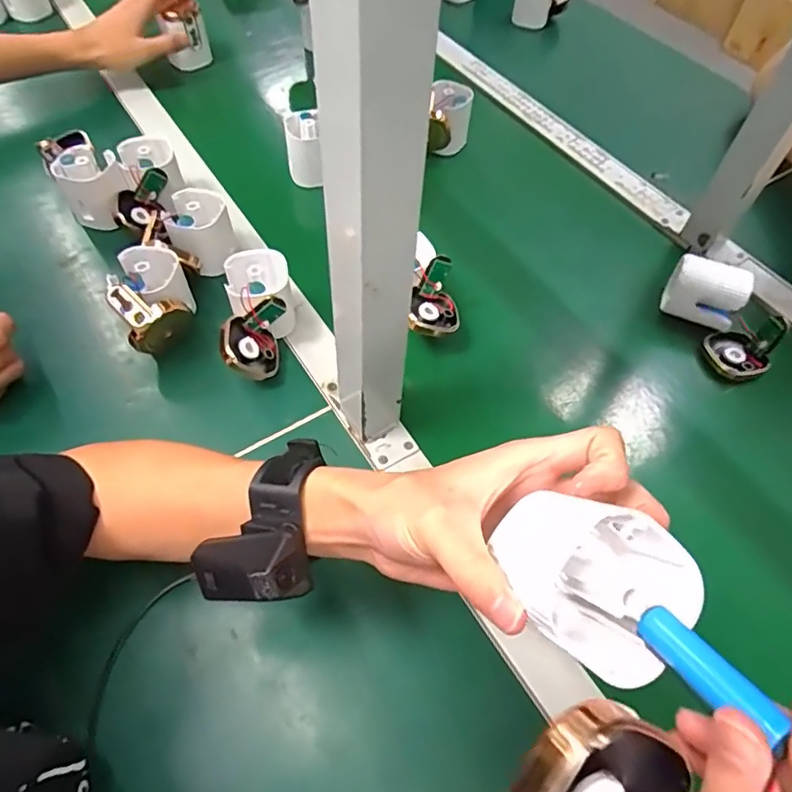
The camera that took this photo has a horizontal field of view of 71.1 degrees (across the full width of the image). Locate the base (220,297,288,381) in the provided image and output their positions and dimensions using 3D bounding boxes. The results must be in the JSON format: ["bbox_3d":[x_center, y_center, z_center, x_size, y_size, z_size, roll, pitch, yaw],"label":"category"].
[{"bbox_3d":[-0.116,-0.049,0.475,0.058,0.053,0.064,36,48,-30],"label":"base"}]

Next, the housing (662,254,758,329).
[{"bbox_3d":[0.300,-0.099,0.543,0.069,0.054,0.039,25,60,11],"label":"housing"}]

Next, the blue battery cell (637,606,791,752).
[{"bbox_3d":[0.099,0.088,0.179,0.012,0.009,0.045,-27,36,-19],"label":"blue battery cell"}]

